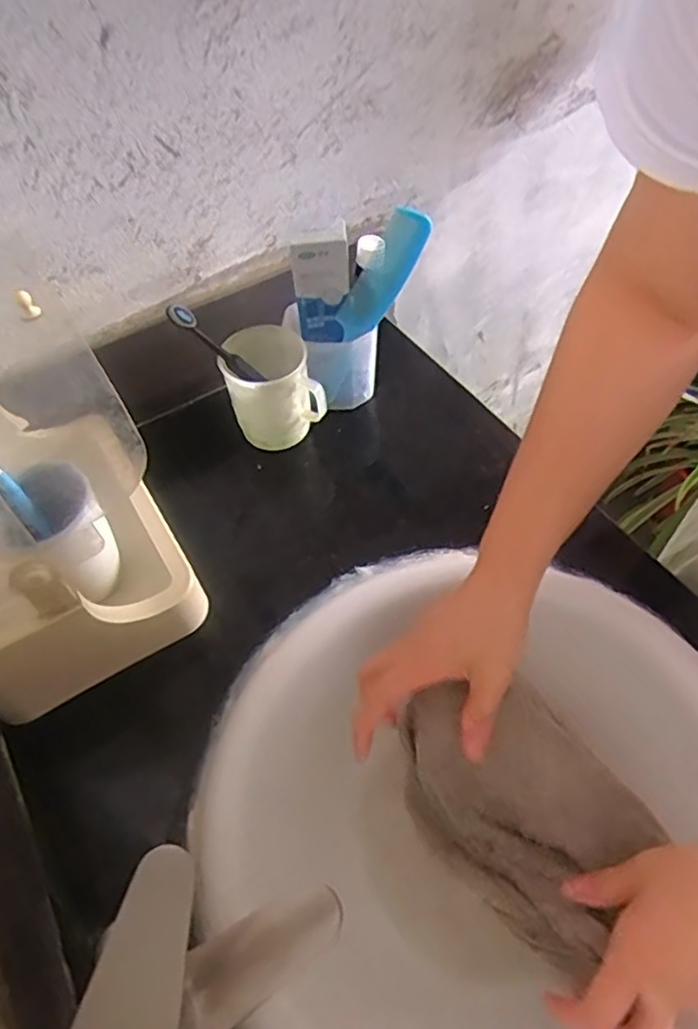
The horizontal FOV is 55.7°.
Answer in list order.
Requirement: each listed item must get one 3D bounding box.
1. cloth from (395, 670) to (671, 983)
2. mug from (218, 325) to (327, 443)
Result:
[{"bbox_3d":[0.110,0.191,0.443,0.166,0.069,0.111,36,64,27],"label":"cloth"},{"bbox_3d":[-0.074,-0.118,0.660,0.083,0.115,0.089,-16,55,-8],"label":"mug"}]

